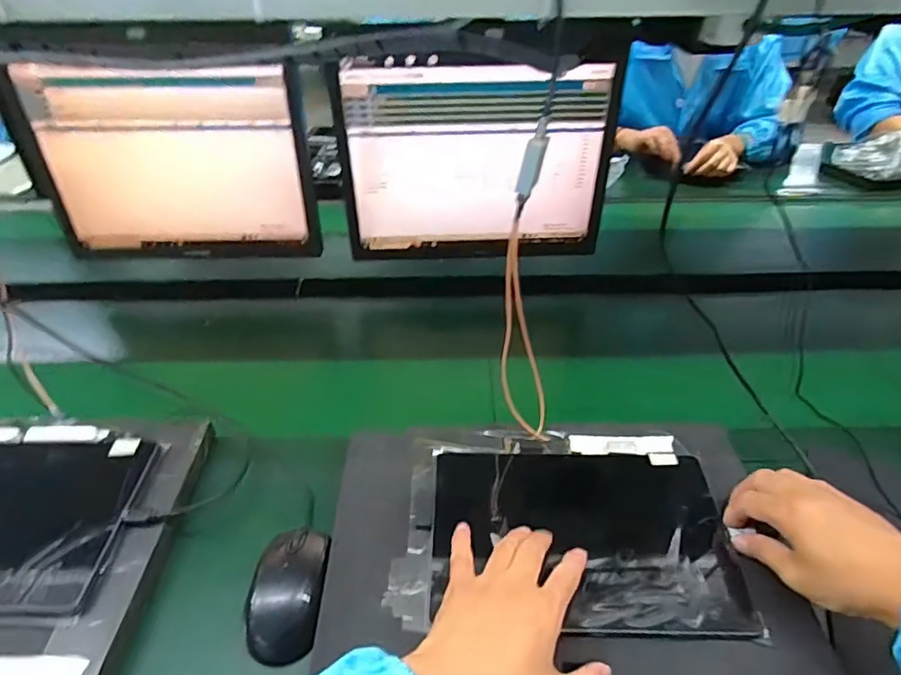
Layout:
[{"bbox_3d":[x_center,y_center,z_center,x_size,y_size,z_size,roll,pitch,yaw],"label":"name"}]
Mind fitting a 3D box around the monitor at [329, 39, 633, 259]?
[{"bbox_3d":[0.035,-0.239,0.770,0.358,0.275,0.066,2,38,3],"label":"monitor"}]

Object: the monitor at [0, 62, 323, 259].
[{"bbox_3d":[-0.369,-0.228,0.763,0.354,0.253,0.042,0,38,0],"label":"monitor"}]

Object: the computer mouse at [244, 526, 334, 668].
[{"bbox_3d":[-0.135,0.213,0.473,0.059,0.031,0.101,-1,38,0],"label":"computer mouse"}]

